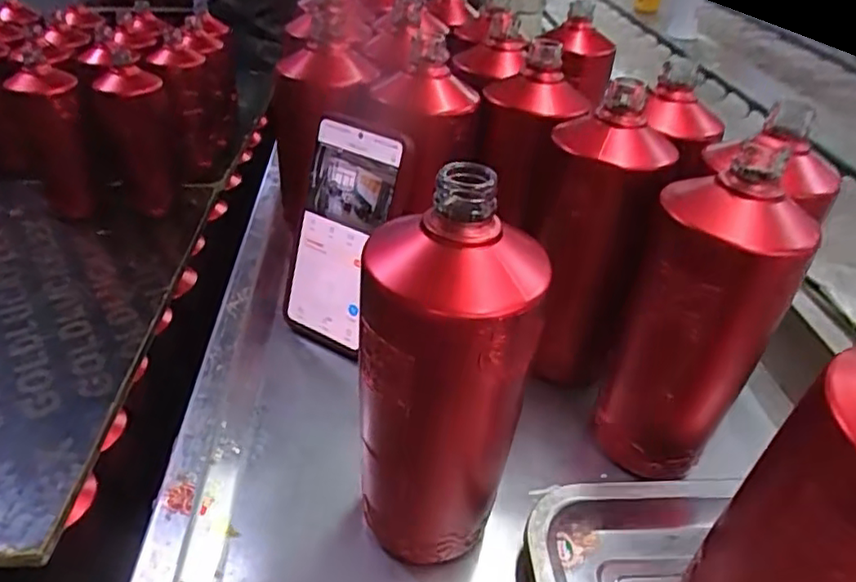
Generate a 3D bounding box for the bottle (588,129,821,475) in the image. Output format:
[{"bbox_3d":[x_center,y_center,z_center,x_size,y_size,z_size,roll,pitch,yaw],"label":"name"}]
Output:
[{"bbox_3d":[0.156,0.019,0.380,0.079,0.195,0.074,17,36,17],"label":"bottle"}]

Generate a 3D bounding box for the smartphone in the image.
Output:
[{"bbox_3d":[-0.066,-0.037,0.466,0.070,0.165,0.007,22,19,20],"label":"smartphone"}]

